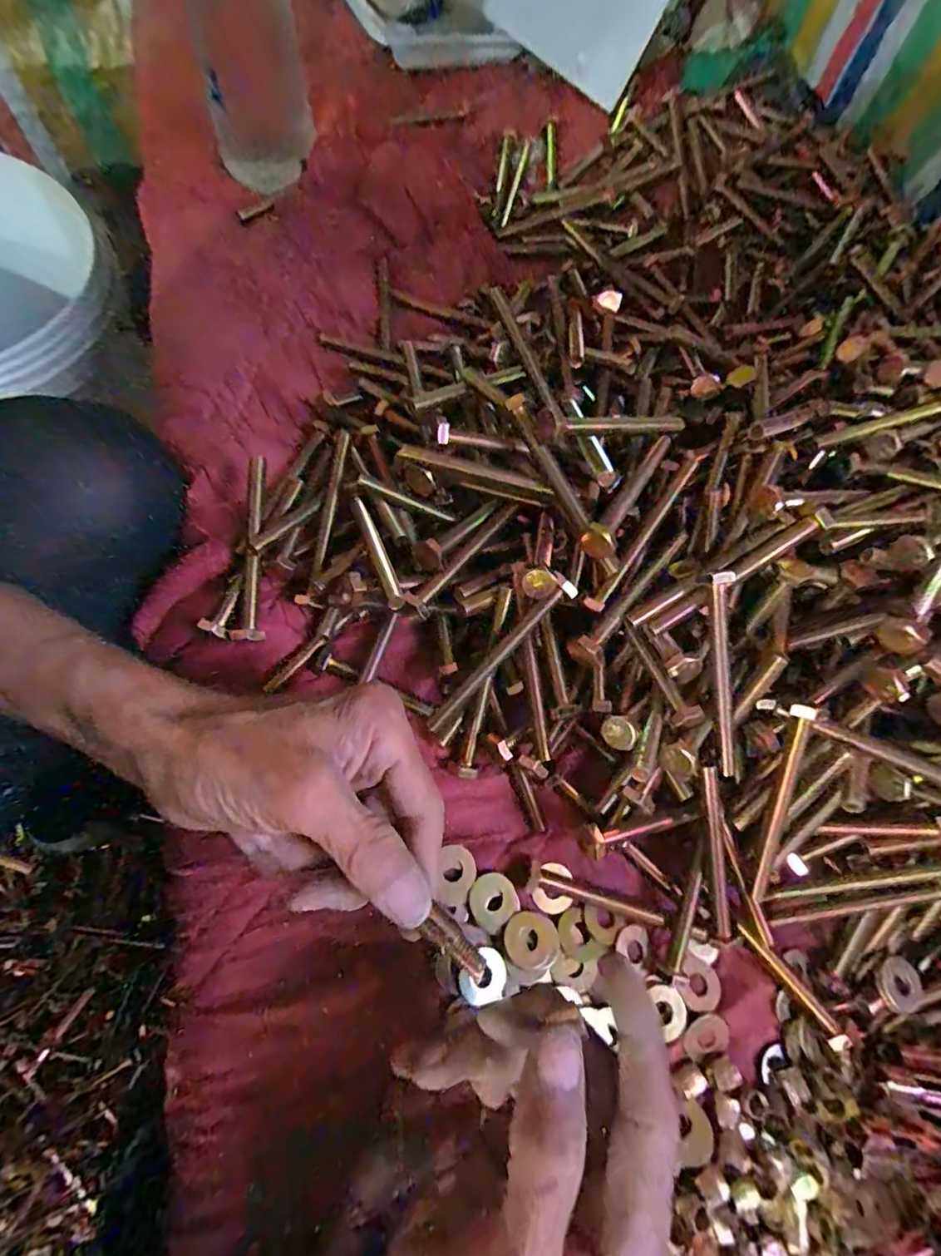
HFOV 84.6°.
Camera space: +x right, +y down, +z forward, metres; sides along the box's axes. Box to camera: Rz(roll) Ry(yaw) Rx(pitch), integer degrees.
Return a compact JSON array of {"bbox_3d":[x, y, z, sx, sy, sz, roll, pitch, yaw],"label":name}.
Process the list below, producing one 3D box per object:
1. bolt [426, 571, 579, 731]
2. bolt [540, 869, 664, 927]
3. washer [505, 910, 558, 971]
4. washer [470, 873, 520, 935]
[{"bbox_3d":[0.014,0.015,0.267,0.011,0.010,0.104,44,95,11],"label":"bolt"},{"bbox_3d":[0.069,0.144,0.274,0.068,0.004,0.007,22,69,-3],"label":"bolt"},{"bbox_3d":[0.031,0.158,0.262,0.027,0.004,0.026,1,72,-2],"label":"washer"},{"bbox_3d":[0.012,0.142,0.267,0.025,0.004,0.024,3,71,-9],"label":"washer"}]

